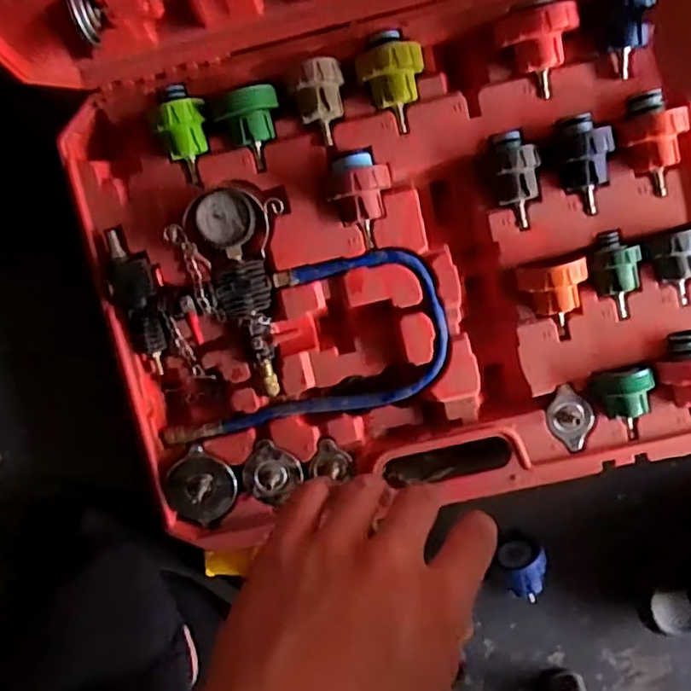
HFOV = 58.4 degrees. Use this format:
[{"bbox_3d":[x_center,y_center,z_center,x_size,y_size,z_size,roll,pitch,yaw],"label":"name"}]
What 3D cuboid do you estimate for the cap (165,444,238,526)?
[{"bbox_3d":[-0.142,0.140,0.613,0.067,0.013,0.066,0,97,1],"label":"cap"}]

